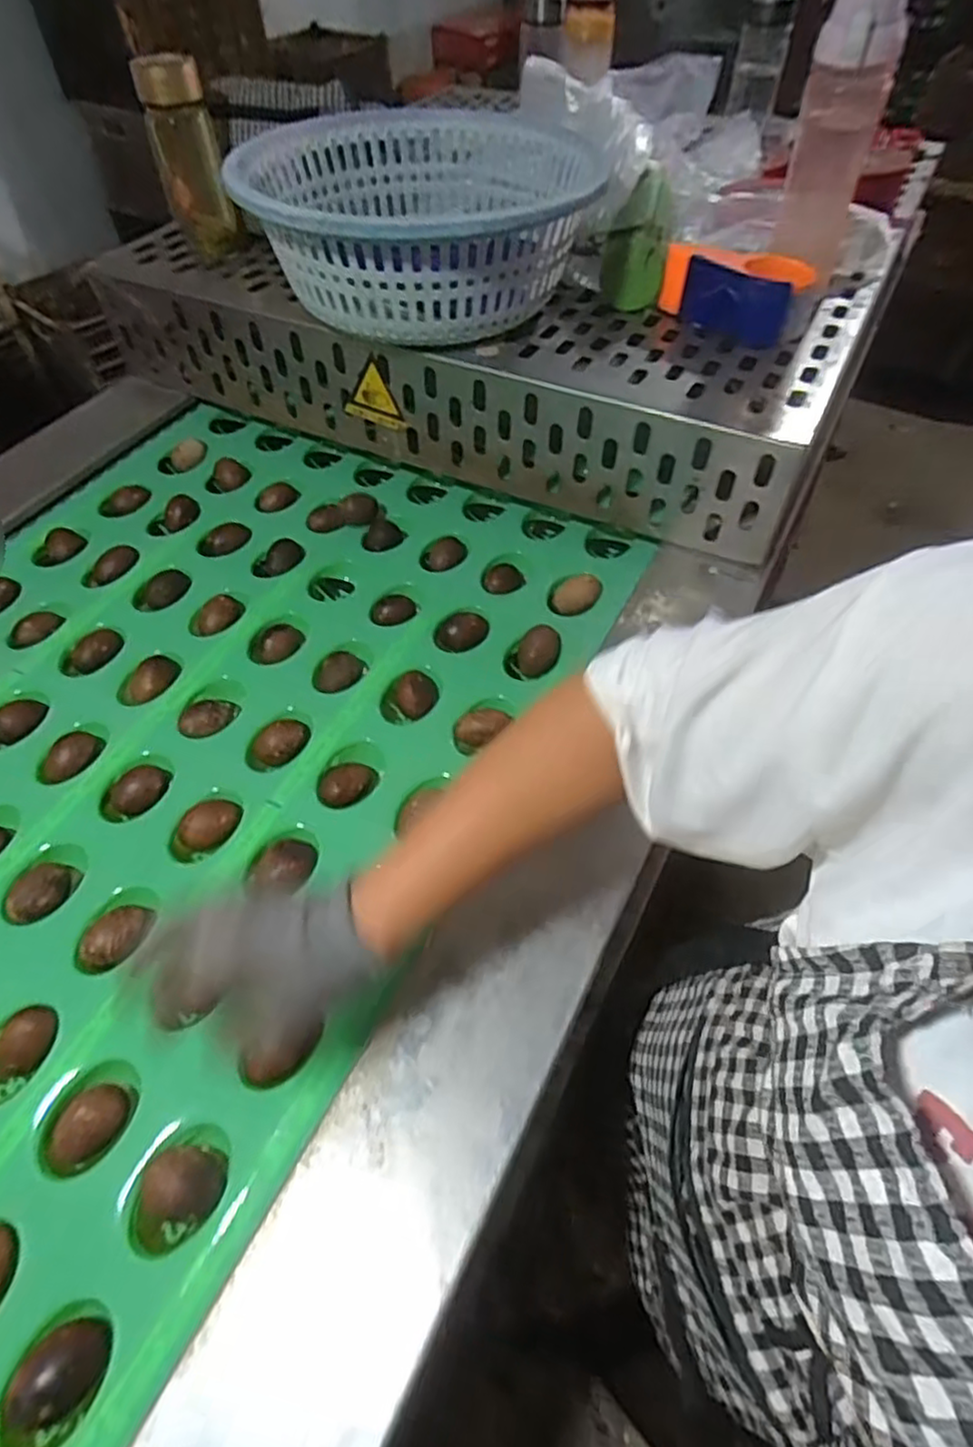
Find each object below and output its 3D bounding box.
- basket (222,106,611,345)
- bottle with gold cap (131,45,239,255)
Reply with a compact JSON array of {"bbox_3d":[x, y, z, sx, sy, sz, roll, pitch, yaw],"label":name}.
[{"bbox_3d":[-0.069,-0.537,0.717,0.339,0.118,0.370,8,53,8],"label":"basket"},{"bbox_3d":[-0.348,-0.656,0.798,0.069,0.183,0.069,-20,55,-13],"label":"bottle with gold cap"}]

